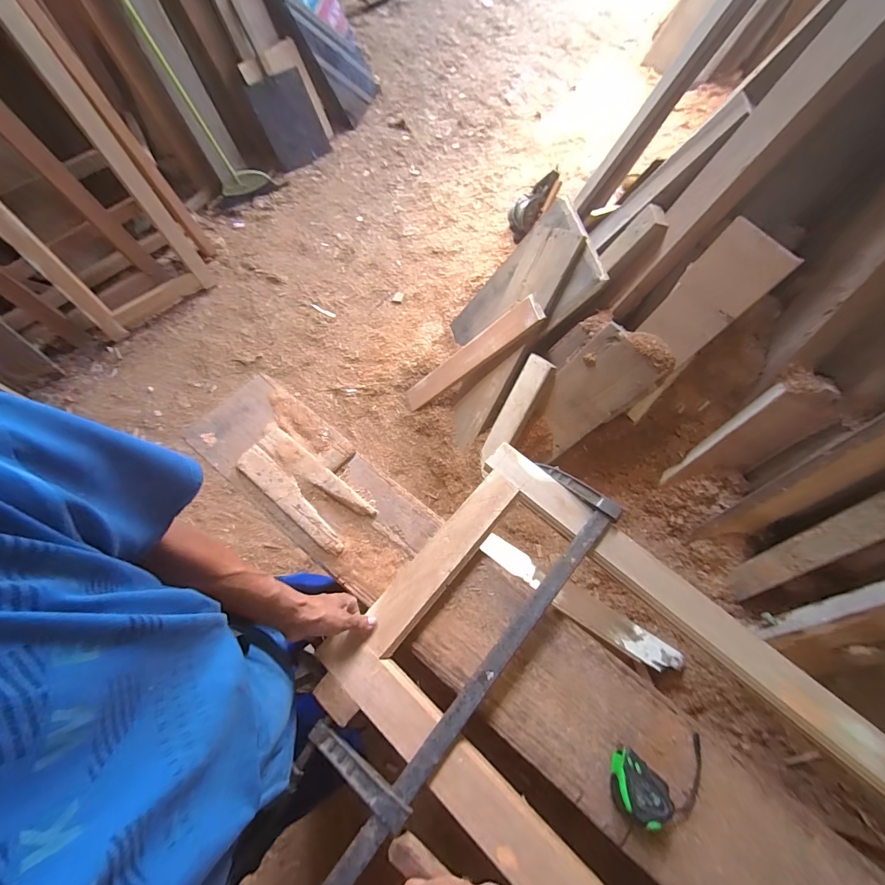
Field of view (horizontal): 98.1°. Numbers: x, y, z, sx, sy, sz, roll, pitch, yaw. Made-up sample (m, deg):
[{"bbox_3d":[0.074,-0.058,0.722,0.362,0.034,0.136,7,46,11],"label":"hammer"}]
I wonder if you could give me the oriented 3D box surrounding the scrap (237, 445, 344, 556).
[{"bbox_3d":[-0.271,0.101,0.700,0.258,0.015,0.051,36,70,14],"label":"scrap"}]

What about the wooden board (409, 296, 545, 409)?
[{"bbox_3d":[0.080,-0.288,1.329,0.030,0.584,0.098,8,60,-46],"label":"wooden board"}]

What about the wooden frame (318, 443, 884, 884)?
[{"bbox_3d":[0.358,0.493,0.493,1.082,0.033,0.503,40,69,18],"label":"wooden frame"}]

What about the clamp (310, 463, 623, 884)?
[{"bbox_3d":[0.041,0.293,0.595,0.149,0.069,0.660,40,71,15],"label":"clamp"}]

